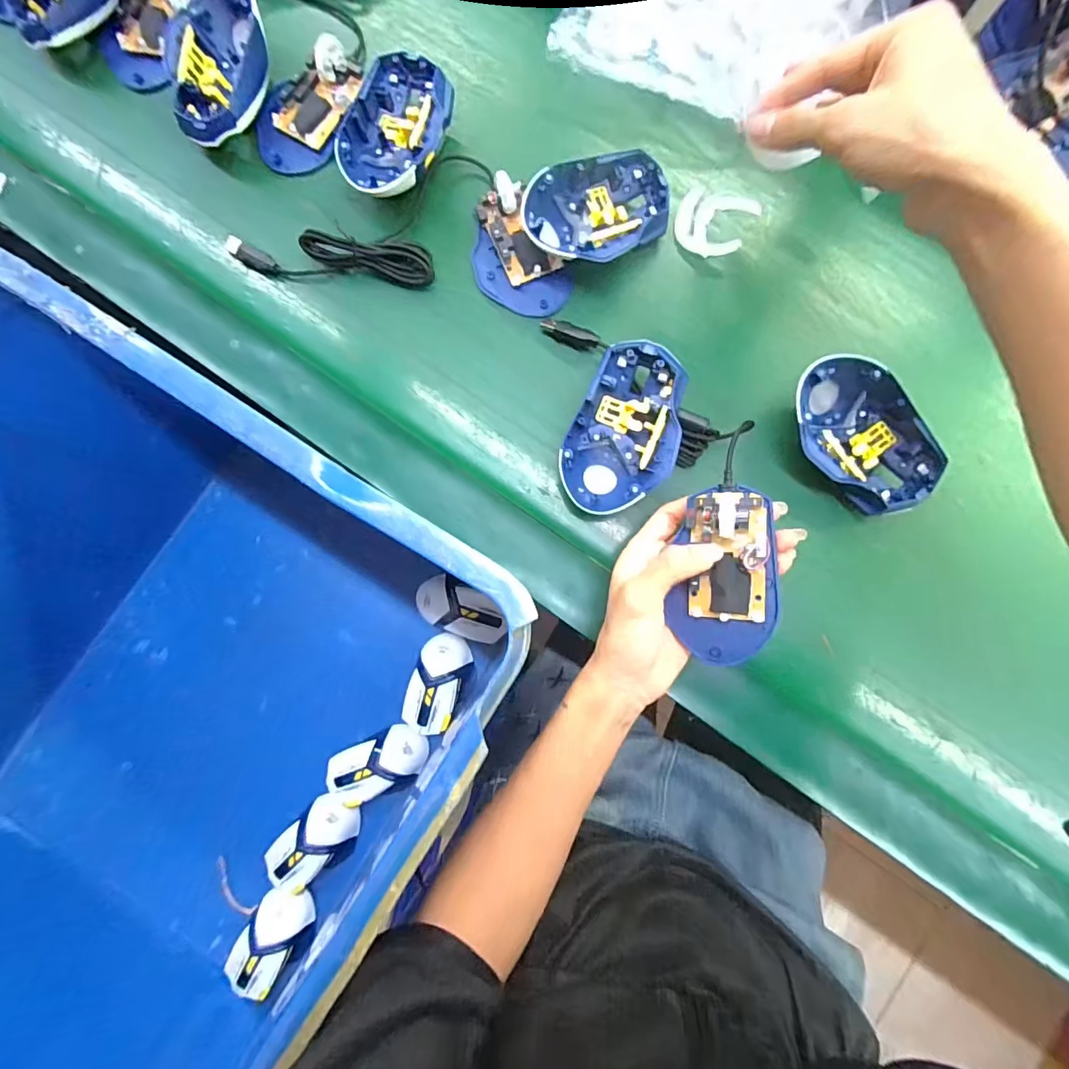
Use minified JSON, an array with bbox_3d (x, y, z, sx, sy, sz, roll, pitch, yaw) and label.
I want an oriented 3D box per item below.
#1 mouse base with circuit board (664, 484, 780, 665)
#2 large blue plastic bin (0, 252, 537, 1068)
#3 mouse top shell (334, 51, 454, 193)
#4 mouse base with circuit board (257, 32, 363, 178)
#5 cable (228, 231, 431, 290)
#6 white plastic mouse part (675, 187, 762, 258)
[{"bbox_3d":[0.121,0.026,0.313,0.060,0.023,0.110,4,92,20],"label":"mouse base with circuit board"},{"bbox_3d":[-0.386,0.219,0.459,0.500,0.363,0.721,36,84,4],"label":"large blue plastic bin"},{"bbox_3d":[-0.105,-0.308,0.386,0.076,0.038,0.113,23,83,2],"label":"mouse top shell"},{"bbox_3d":[-0.184,-0.345,0.395,0.062,0.026,0.103,27,84,3],"label":"mouse base with circuit board"},{"bbox_3d":[-0.161,-0.220,0.386,0.163,0.026,0.033,7,83,0],"label":"cable"},{"bbox_3d":[0.144,-0.252,0.395,0.058,0.017,0.058,0,83,0],"label":"white plastic mouse part"}]

